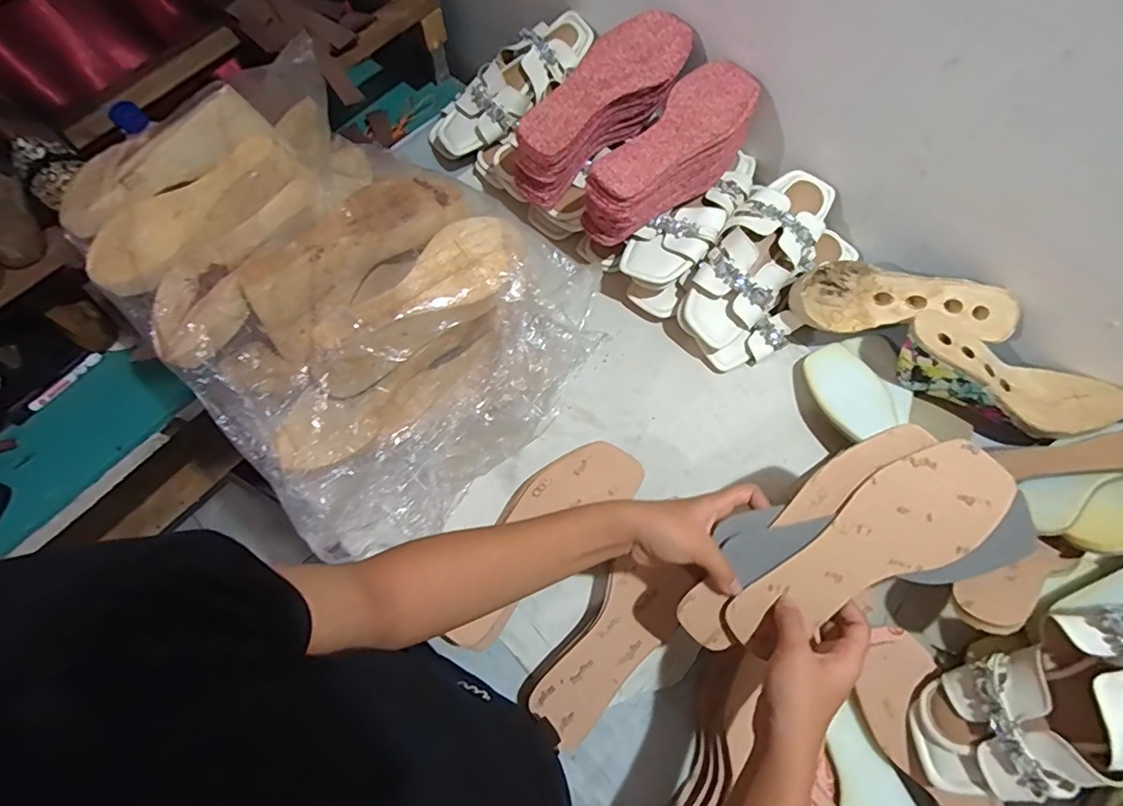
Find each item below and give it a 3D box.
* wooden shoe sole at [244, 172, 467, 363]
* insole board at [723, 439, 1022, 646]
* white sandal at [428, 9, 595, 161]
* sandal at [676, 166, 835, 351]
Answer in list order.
[{"bbox_3d":[-0.190,-0.136,0.490,0.218,0.064,0.092,-38,72,-12],"label":"wooden shoe sole"},{"bbox_3d":[0.237,0.111,0.410,0.238,0.012,0.081,-31,86,1],"label":"insole board"},{"bbox_3d":[-0.067,-0.441,0.730,0.258,0.051,0.114,-42,73,1],"label":"white sandal"},{"bbox_3d":[0.232,-0.177,0.623,0.097,0.063,0.231,35,74,14],"label":"sandal"}]

